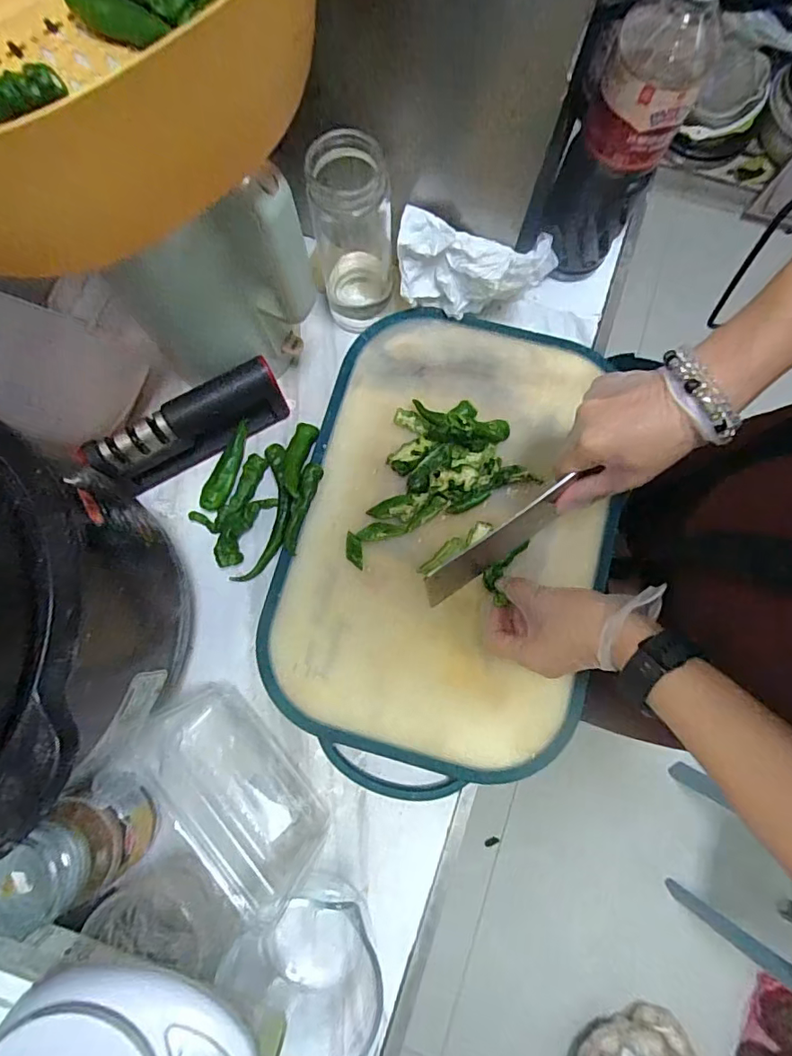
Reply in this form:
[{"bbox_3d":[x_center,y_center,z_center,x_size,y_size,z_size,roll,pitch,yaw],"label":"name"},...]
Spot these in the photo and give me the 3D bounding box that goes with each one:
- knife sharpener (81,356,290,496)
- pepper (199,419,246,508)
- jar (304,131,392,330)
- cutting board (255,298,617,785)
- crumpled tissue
[{"bbox_3d":[-0.195,-0.098,0.497,0.176,0.071,0.037,-29,80,-5],"label":"knife sharpener"},{"bbox_3d":[-0.170,-0.063,0.517,0.026,0.023,0.094,17,79,4],"label":"pepper"},{"bbox_3d":[-0.040,-0.269,0.479,0.068,0.174,0.066,0,78,1],"label":"jar"},{"bbox_3d":[0.051,0.001,0.492,0.291,0.031,0.452,15,79,4],"label":"cutting board"},{"bbox_3d":[0.077,-0.257,0.506,0.143,0.082,0.051,8,78,2],"label":"crumpled tissue"}]

